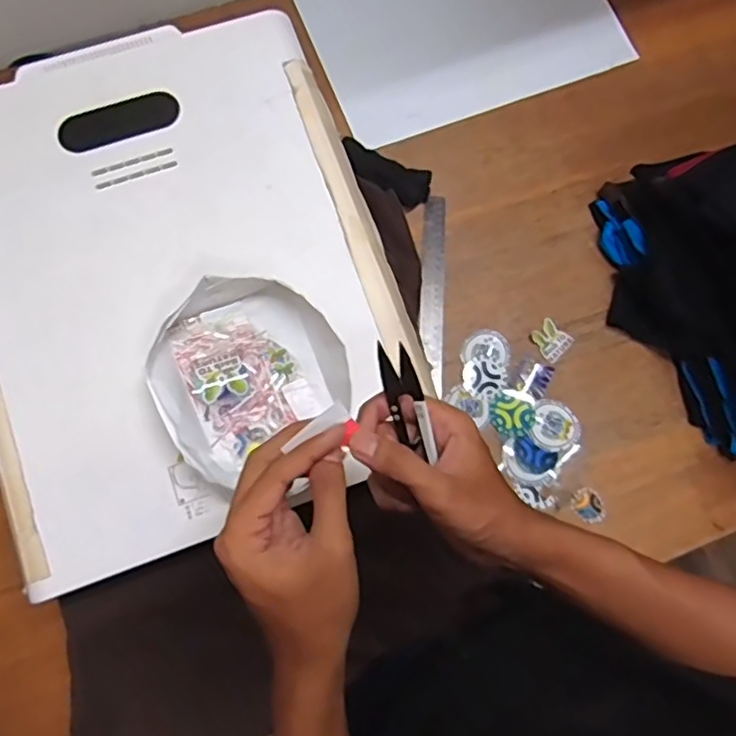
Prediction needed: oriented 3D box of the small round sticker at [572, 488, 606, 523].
[{"bbox_3d":[0.258,0.161,0.730,0.034,0.004,0.041,-37,77,-8],"label":"small round sticker"}]

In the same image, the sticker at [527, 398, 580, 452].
[{"bbox_3d":[0.222,0.068,0.746,0.057,0.004,0.060,0,76,-2],"label":"sticker"}]

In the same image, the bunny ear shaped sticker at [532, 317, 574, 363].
[{"bbox_3d":[0.226,-0.035,0.772,0.042,0.004,0.045,-41,81,-10],"label":"bunny ear shaped sticker"}]

